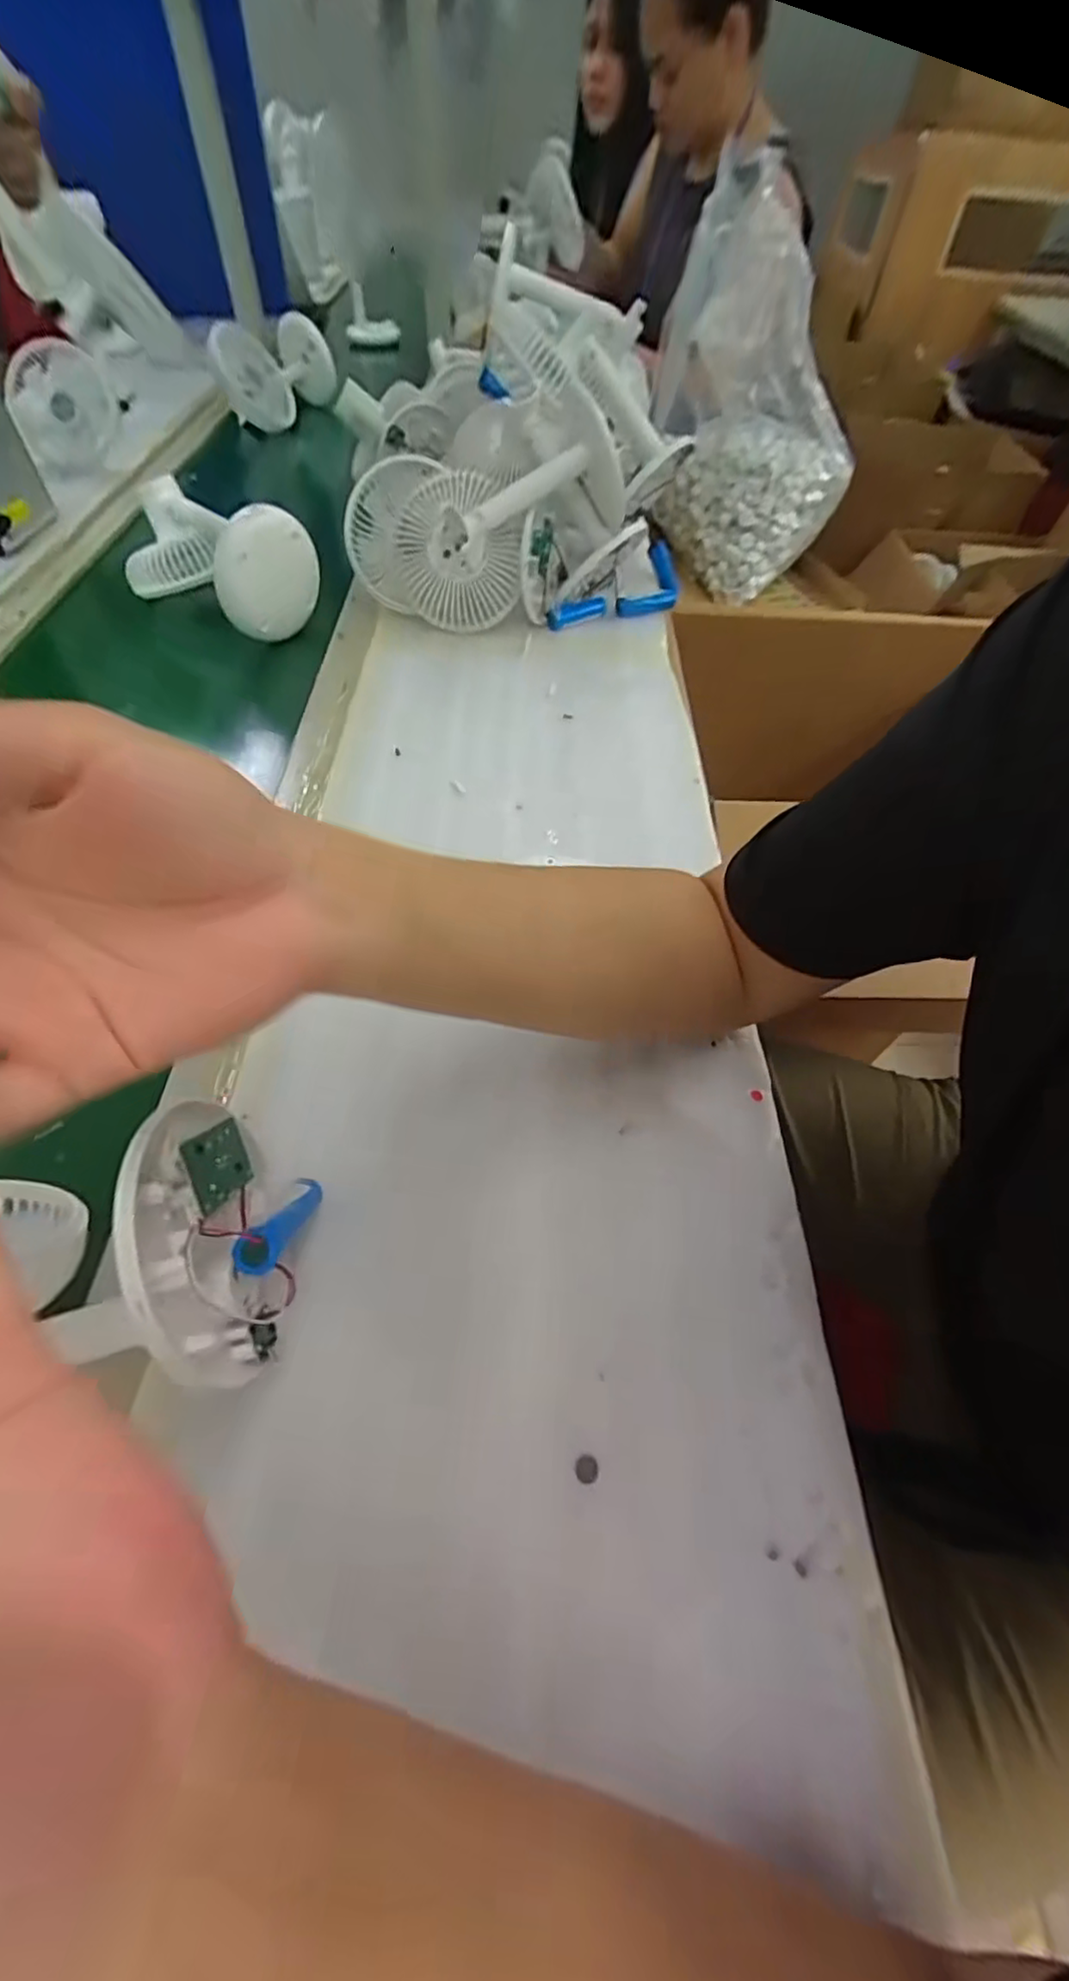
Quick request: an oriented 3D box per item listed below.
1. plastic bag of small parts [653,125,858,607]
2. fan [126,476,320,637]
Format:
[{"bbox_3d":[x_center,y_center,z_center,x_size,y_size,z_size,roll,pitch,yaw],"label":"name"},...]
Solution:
[{"bbox_3d":[0.276,-0.714,0.783,0.241,0.354,0.204,19,54,9],"label":"plastic bag of small parts"},{"bbox_3d":[-0.315,-0.433,0.630,0.184,0.098,0.092,31,57,18],"label":"fan"}]

